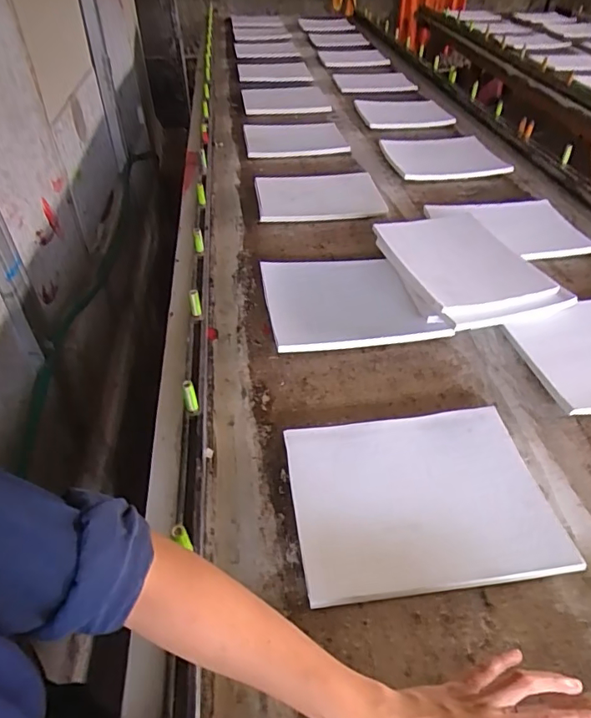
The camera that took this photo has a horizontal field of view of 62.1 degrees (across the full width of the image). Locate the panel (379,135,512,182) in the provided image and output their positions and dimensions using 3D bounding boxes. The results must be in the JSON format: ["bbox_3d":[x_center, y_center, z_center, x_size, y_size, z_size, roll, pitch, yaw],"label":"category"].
[{"bbox_3d":[0.367,-0.535,1.271,0.289,0.032,0.251,-4,43,-4],"label":"panel"}]

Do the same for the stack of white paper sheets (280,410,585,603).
[{"bbox_3d":[0.134,0.151,0.547,0.267,0.023,0.207,-5,43,-6],"label":"stack of white paper sheets"}]

